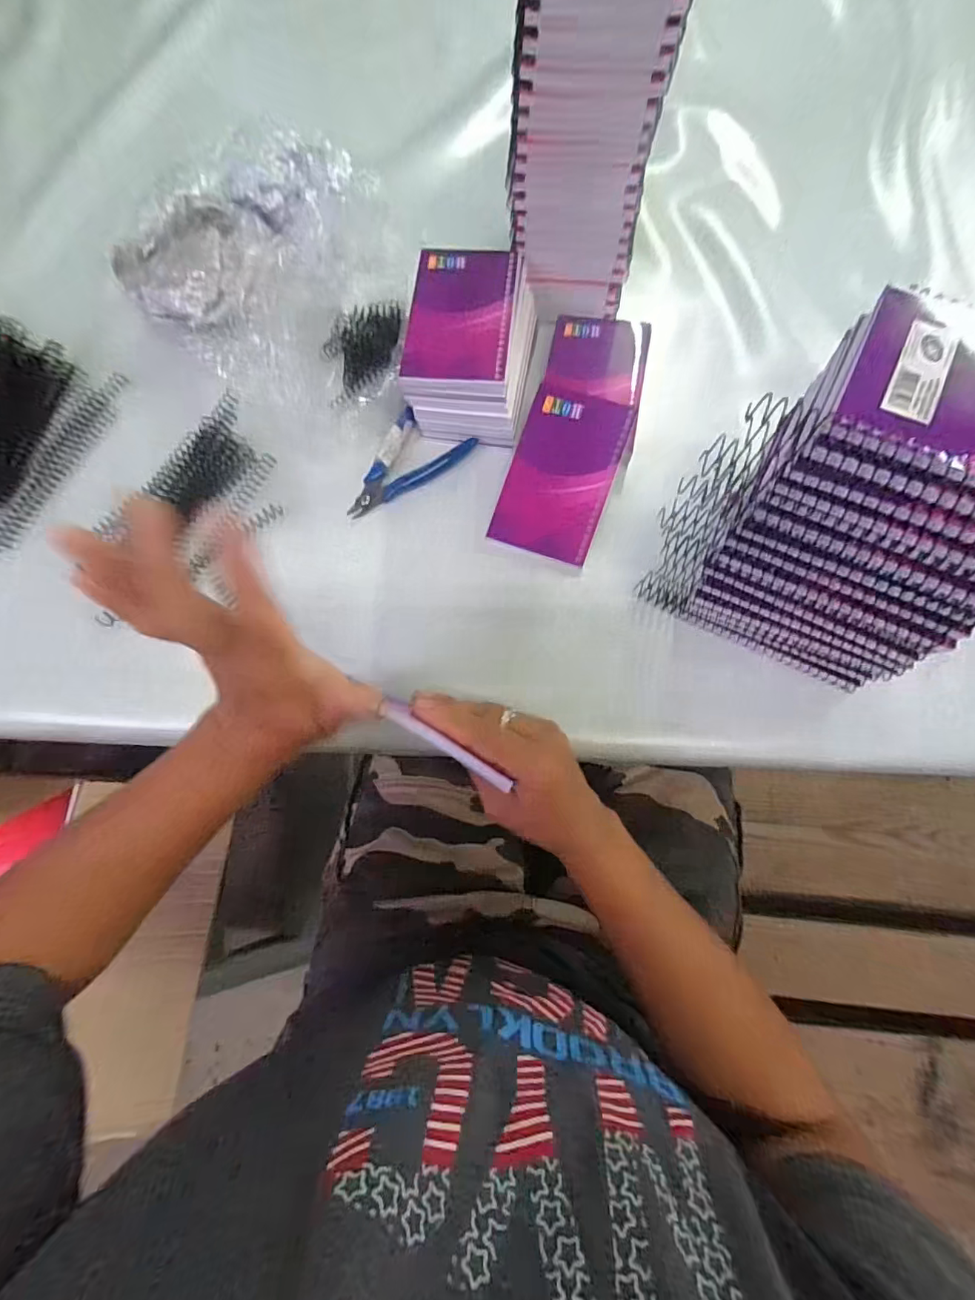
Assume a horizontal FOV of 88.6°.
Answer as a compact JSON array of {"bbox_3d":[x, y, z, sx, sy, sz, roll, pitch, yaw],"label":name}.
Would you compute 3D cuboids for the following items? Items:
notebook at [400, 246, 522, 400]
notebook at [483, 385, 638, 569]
[{"bbox_3d":[-0.019,-0.257,0.391,0.081,0.016,0.130,3,75,4],"label":"notebook"},{"bbox_3d":[0.058,-0.136,0.387,0.078,0.010,0.129,20,88,5],"label":"notebook"}]

